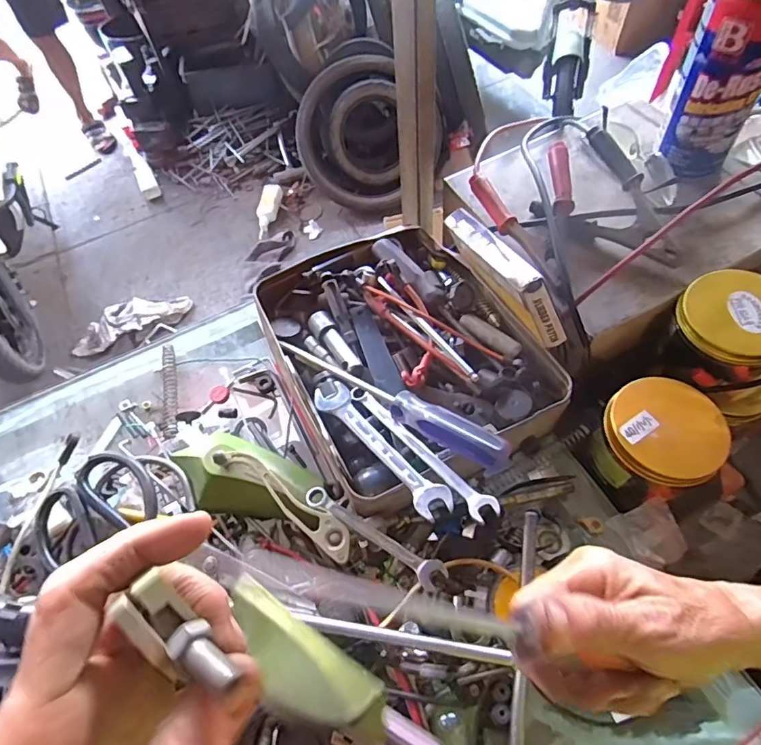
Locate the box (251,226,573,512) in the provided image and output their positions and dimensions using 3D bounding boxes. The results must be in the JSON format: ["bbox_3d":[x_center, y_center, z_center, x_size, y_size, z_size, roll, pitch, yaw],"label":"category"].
[{"bbox_3d":[0.020,-0.021,0.435,0.198,0.066,0.267,-25,61,-11],"label":"box"}]

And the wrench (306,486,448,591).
[{"bbox_3d":[-0.006,0.118,0.364,0.115,0.009,0.018,28,65,19],"label":"wrench"}]

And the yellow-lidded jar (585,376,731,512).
[{"bbox_3d":[0.215,0.061,0.404,0.083,0.082,0.079,-2,59,3],"label":"yellow-lidded jar"}]

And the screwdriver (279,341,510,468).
[{"bbox_3d":[0.001,0.017,0.400,0.220,0.021,0.026,26,64,33],"label":"screwdriver"}]

